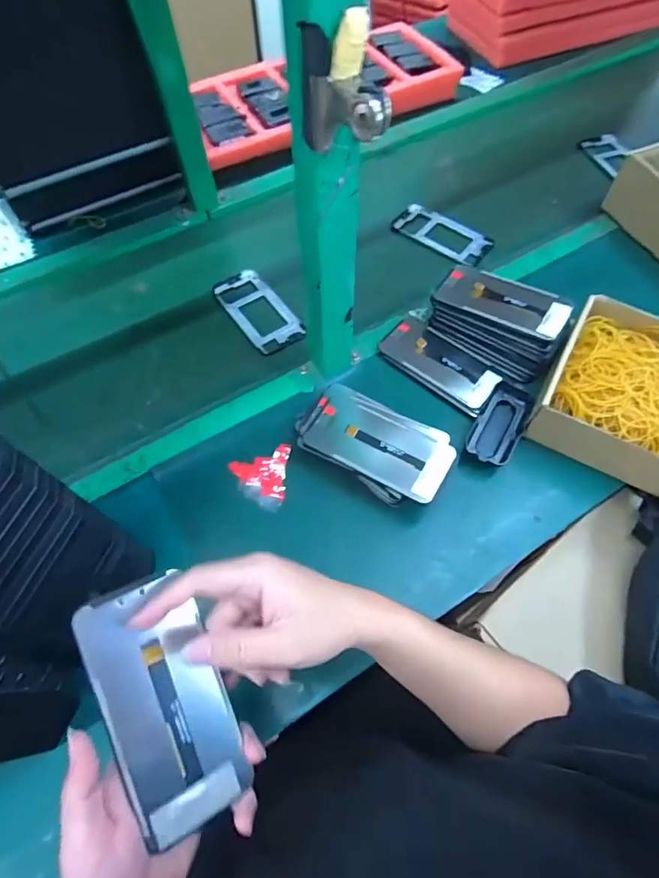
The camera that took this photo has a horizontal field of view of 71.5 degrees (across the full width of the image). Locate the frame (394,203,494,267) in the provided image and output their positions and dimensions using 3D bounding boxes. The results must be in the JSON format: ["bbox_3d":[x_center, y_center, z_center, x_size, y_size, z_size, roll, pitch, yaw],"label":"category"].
[{"bbox_3d":[0.185,-0.335,0.747,0.161,0.013,0.074,35,68,17],"label":"frame"}]

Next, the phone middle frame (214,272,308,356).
[{"bbox_3d":[-0.103,-0.187,0.668,0.078,0.008,0.157,-31,67,-15],"label":"phone middle frame"}]

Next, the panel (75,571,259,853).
[{"bbox_3d":[-0.108,0.174,0.304,0.071,0.004,0.155,-17,84,-34],"label":"panel"}]

